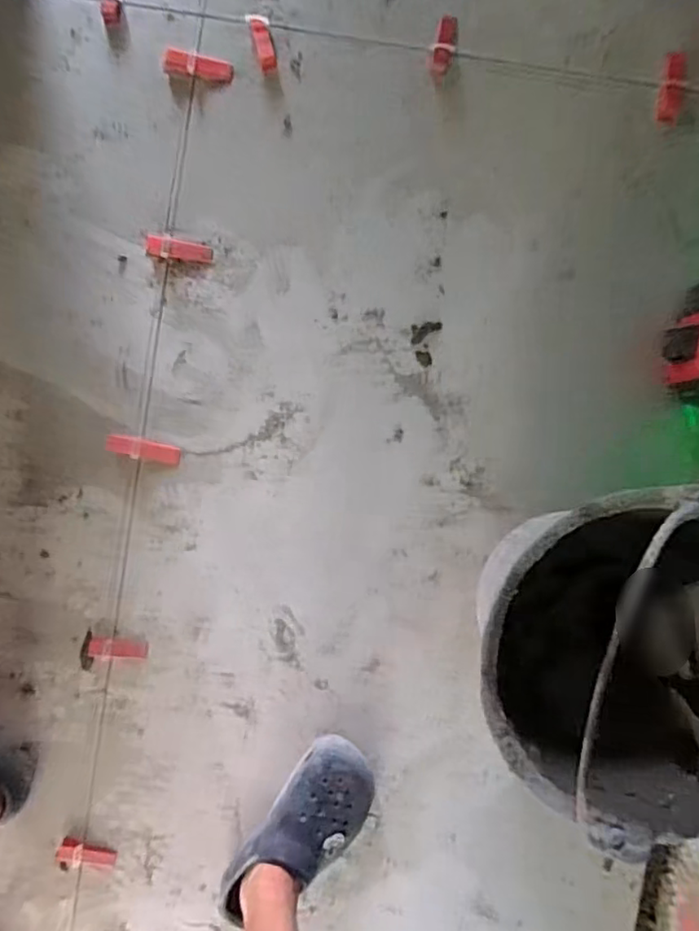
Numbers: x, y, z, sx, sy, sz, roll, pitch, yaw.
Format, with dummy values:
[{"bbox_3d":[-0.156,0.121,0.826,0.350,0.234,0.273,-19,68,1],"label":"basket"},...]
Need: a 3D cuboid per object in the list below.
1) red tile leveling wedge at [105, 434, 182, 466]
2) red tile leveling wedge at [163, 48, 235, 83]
[{"bbox_3d":[-0.269,-0.021,0.780,0.095,0.015,0.027,11,92,-1],"label":"red tile leveling wedge"},{"bbox_3d":[-0.192,-0.508,0.763,0.088,0.010,0.026,11,92,-1],"label":"red tile leveling wedge"}]

